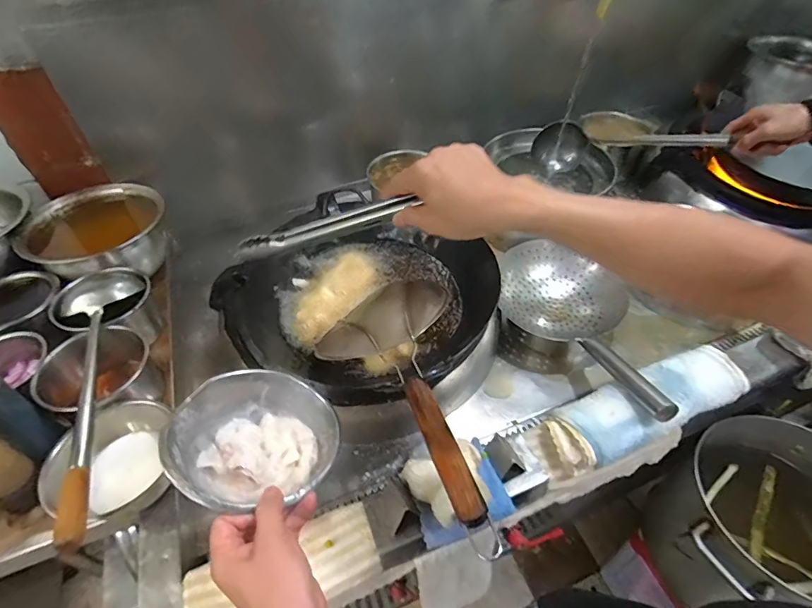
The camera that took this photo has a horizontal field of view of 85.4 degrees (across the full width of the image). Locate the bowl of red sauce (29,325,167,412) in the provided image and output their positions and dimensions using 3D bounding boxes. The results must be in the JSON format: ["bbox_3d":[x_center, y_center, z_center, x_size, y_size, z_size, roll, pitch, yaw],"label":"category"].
[{"bbox_3d":[-0.487,0.125,0.711,0.144,0.113,0.129,-26,50,-20],"label":"bowl of red sauce"}]

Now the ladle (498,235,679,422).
[{"bbox_3d":[0.320,0.045,0.793,0.195,0.084,0.436,-13,30,-8],"label":"ladle"}]

